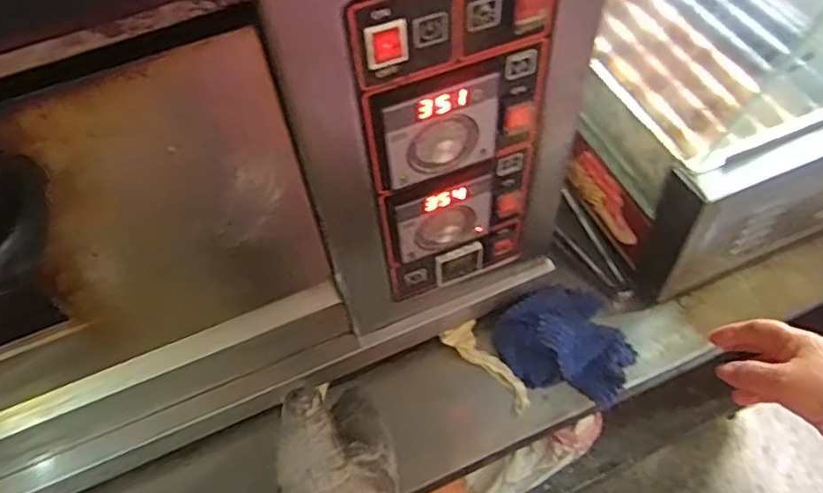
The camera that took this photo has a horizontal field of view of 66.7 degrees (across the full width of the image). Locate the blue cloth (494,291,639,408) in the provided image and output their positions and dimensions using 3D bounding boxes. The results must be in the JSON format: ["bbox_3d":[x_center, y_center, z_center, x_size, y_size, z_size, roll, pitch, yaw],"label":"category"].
[{"bbox_3d":[0.185,0.111,0.729,0.142,0.045,0.142,-24,56,-12],"label":"blue cloth"}]

